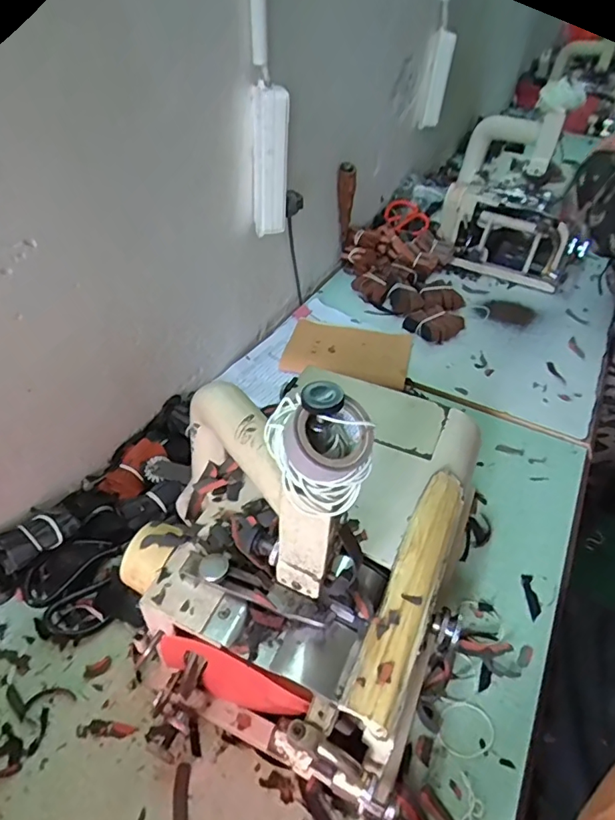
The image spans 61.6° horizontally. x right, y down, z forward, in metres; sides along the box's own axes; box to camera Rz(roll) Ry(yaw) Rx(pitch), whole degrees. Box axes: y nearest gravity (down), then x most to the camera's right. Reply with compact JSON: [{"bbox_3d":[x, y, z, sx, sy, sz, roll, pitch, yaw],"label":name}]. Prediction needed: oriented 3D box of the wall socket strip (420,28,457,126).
[{"bbox_3d":[0.275,-0.698,1.095,0.044,0.170,0.028,8,45,5],"label":"wall socket strip"}]

